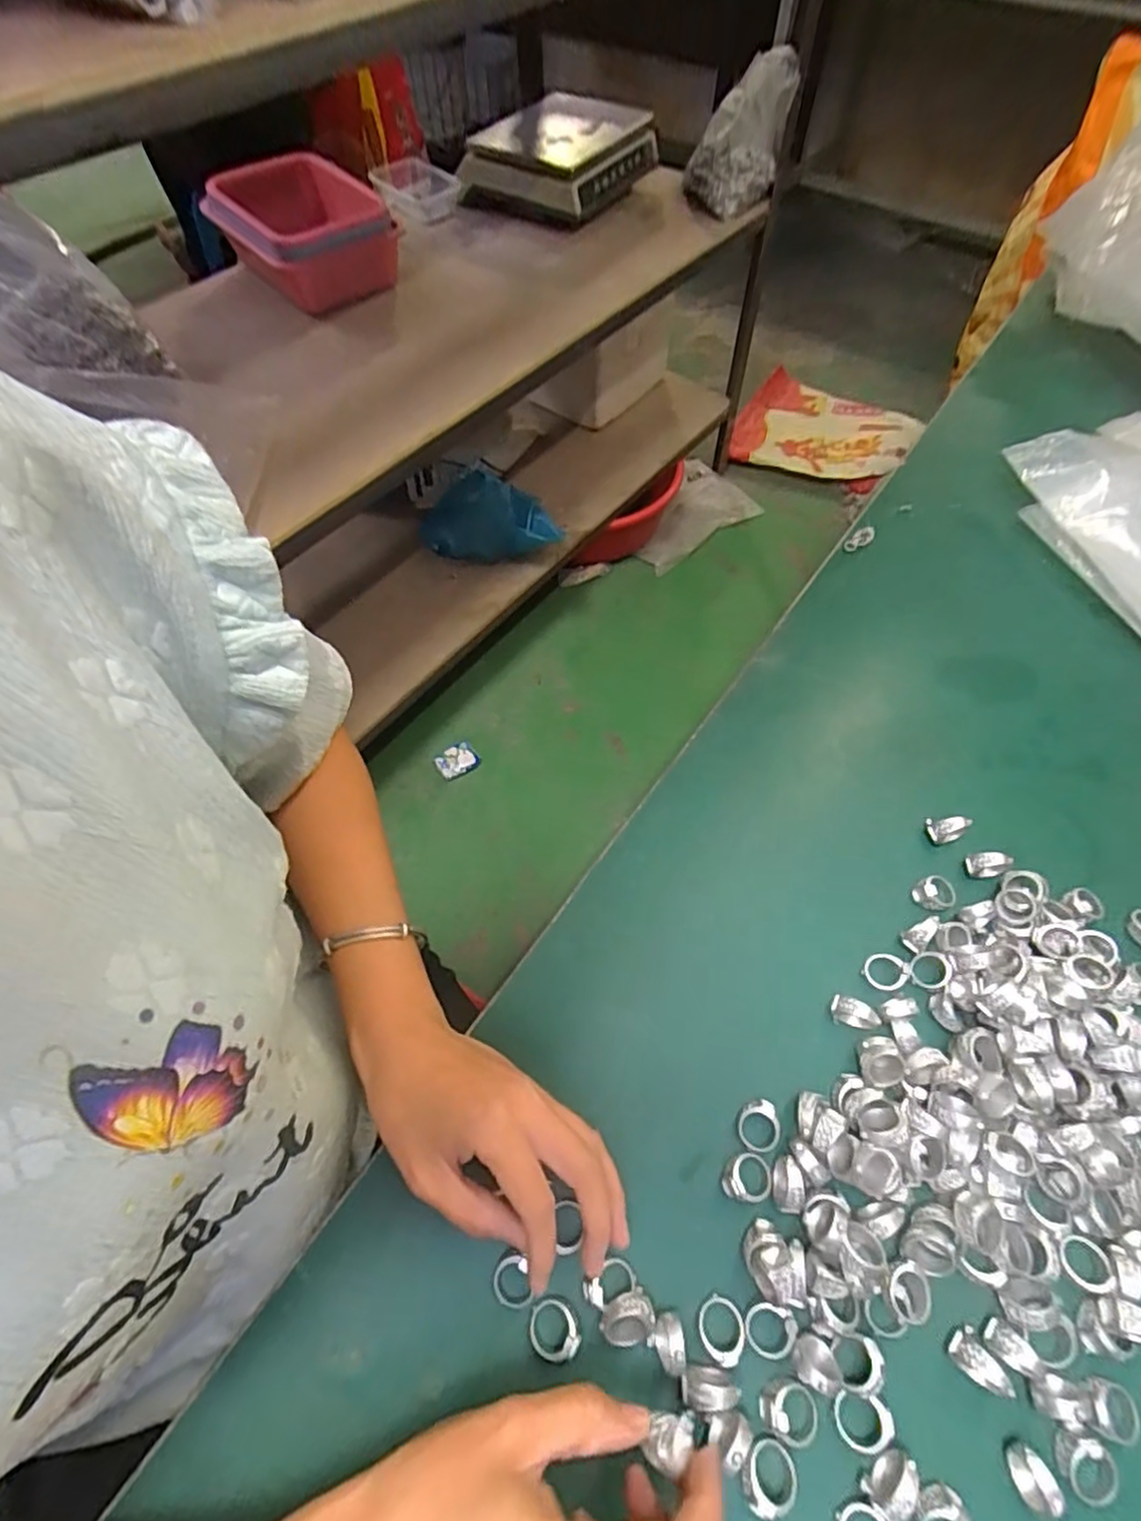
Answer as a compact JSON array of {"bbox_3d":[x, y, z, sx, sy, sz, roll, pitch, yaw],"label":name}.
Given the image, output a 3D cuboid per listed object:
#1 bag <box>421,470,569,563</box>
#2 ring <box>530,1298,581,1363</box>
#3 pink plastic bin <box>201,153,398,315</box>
[{"bbox_3d":[-0.156,-0.464,1.199,0.304,0.147,0.108,17,62,11],"label":"bag"},{"bbox_3d":[-0.007,0.256,0.280,0.020,0.006,0.022,0,60,0],"label":"ring"},{"bbox_3d":[-0.434,-0.886,1.044,0.234,0.121,0.260,-40,67,-20],"label":"pink plastic bin"}]

